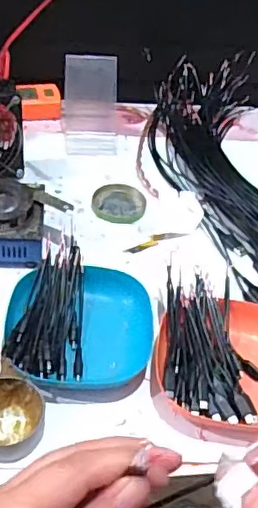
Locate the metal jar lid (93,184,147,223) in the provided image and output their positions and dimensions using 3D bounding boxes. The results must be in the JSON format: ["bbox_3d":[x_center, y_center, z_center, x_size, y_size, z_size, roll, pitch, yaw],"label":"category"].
[{"bbox_3d":[-0.013,-0.065,0.710,0.065,0.009,0.060,4,46,-4],"label":"metal jar lid"}]

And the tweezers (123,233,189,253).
[{"bbox_3d":[0.031,-0.017,0.668,0.082,0.004,0.016,-19,52,-23],"label":"tweezers"}]

